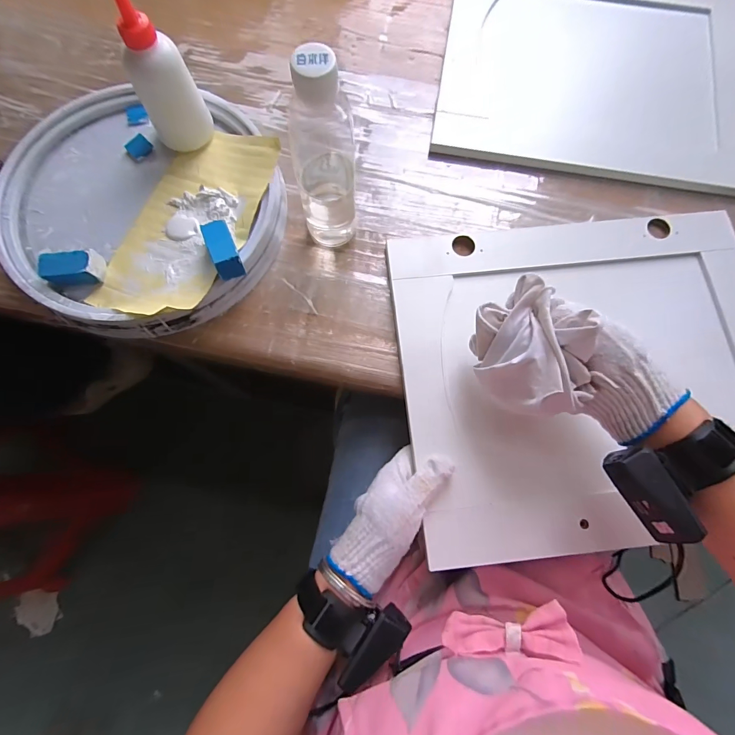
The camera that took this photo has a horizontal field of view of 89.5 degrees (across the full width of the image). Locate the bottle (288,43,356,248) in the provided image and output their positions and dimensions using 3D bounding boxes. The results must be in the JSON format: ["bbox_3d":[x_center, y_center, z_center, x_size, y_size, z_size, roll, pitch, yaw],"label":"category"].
[{"bbox_3d":[-0.036,-0.176,0.334,0.050,0.184,0.049,-5,75,-2],"label":"bottle"}]

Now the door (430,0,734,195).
[{"bbox_3d":[0.299,-0.405,0.488,0.385,0.021,0.351,10,75,2],"label":"door"}]

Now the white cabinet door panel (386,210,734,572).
[{"bbox_3d":[0.231,-0.002,0.382,0.385,0.023,0.335,-6,75,-3],"label":"white cabinet door panel"}]

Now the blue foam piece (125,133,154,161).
[{"bbox_3d":[-0.263,-0.253,0.427,0.026,0.006,0.026,37,78,8],"label":"blue foam piece"}]

